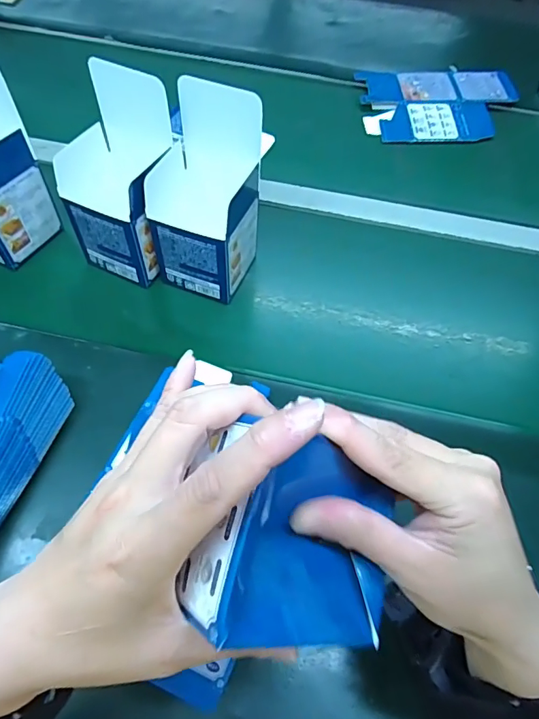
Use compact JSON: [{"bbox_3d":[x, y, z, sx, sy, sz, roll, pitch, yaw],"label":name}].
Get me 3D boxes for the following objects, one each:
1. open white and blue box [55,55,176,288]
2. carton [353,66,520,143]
[{"bbox_3d":[-0.150,-0.177,0.454,0.093,0.171,0.095,25,62,10],"label":"open white and blue box"},{"bbox_3d":[0.257,-0.383,0.691,0.234,0.028,0.152,-5,61,-7],"label":"carton"}]

